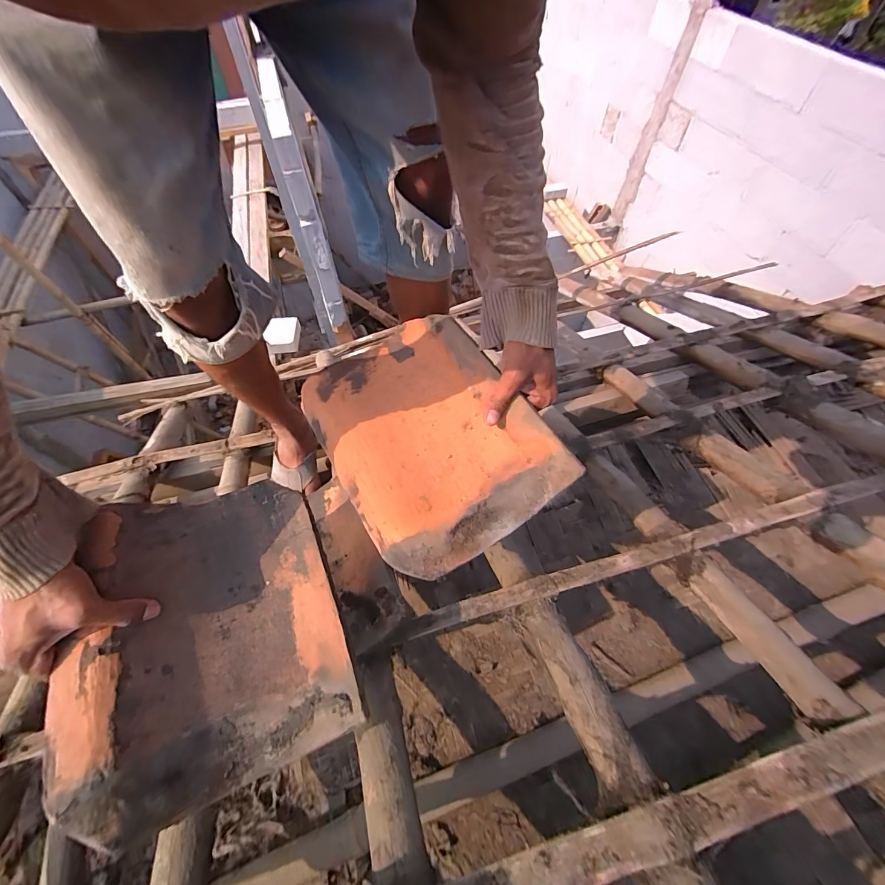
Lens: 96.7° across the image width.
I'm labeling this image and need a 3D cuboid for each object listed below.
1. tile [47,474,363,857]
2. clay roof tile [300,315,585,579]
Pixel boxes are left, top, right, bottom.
[{"bbox_3d":[-0.240,0.179,0.407,0.230,0.076,0.299,-21,60,-12],"label":"tile"},{"bbox_3d":[-0.029,-0.014,0.471,0.227,0.041,0.309,-34,66,-1],"label":"clay roof tile"}]

